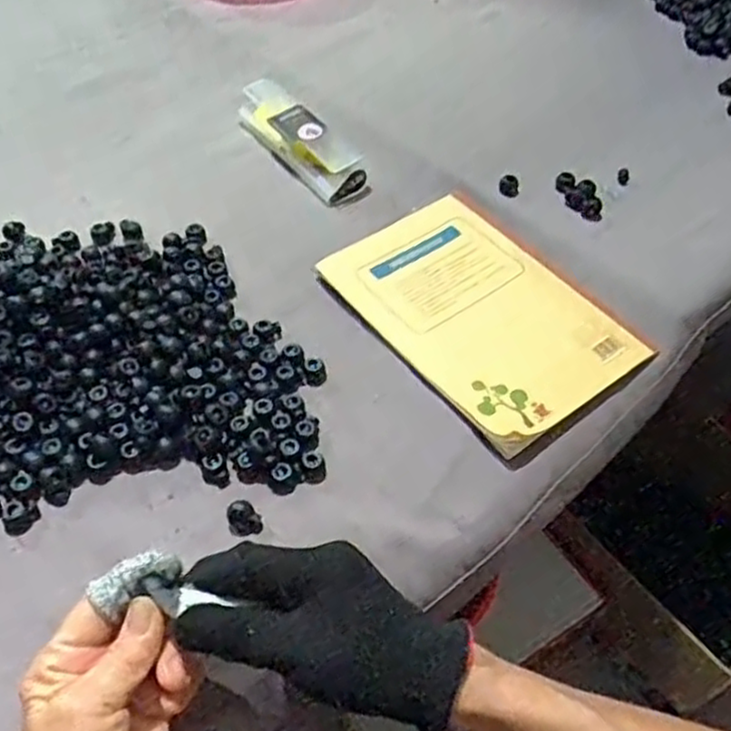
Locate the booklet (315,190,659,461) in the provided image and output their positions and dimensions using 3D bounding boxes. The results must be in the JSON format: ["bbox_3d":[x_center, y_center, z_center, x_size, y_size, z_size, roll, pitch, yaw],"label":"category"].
[{"bbox_3d":[0.083,-0.044,0.512,0.147,0.015,0.199,-31,58,-24],"label":"booklet"}]

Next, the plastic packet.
[{"bbox_3d":[-0.058,-0.199,0.637,0.044,0.034,0.155,-29,57,-23],"label":"plastic packet"}]

